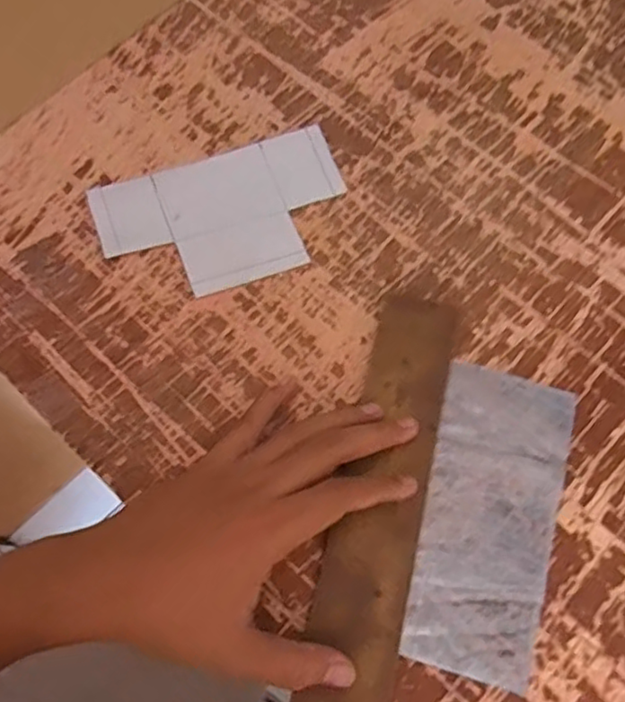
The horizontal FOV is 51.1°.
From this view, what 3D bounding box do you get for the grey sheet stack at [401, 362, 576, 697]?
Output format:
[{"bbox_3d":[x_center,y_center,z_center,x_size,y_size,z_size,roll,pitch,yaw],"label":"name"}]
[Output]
[{"bbox_3d":[0.102,0.091,0.370,0.074,0.004,0.171,16,64,4],"label":"grey sheet stack"}]

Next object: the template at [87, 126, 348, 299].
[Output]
[{"bbox_3d":[-0.057,-0.092,0.443,0.167,0.004,0.103,-19,67,-12],"label":"template"}]

